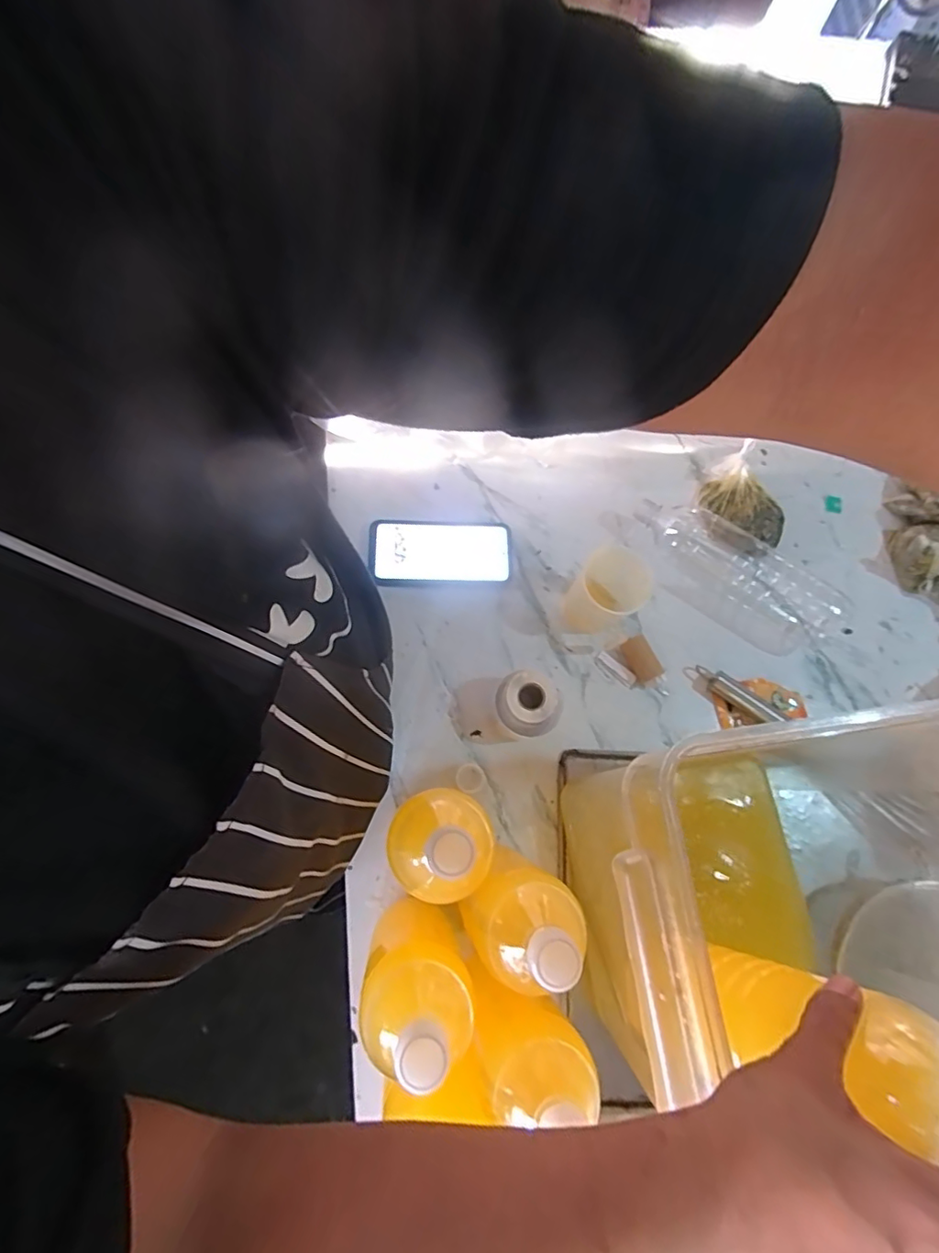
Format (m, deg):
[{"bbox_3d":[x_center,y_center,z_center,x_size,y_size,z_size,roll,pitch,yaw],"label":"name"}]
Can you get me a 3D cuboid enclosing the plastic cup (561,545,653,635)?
[{"bbox_3d":[0.152,-0.035,0.613,0.074,0.084,0.076,2,73,-5],"label":"plastic cup"}]

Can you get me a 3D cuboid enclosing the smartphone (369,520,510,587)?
[{"bbox_3d":[-0.033,-0.087,0.649,0.164,0.007,0.077,-1,78,-8],"label":"smartphone"}]

